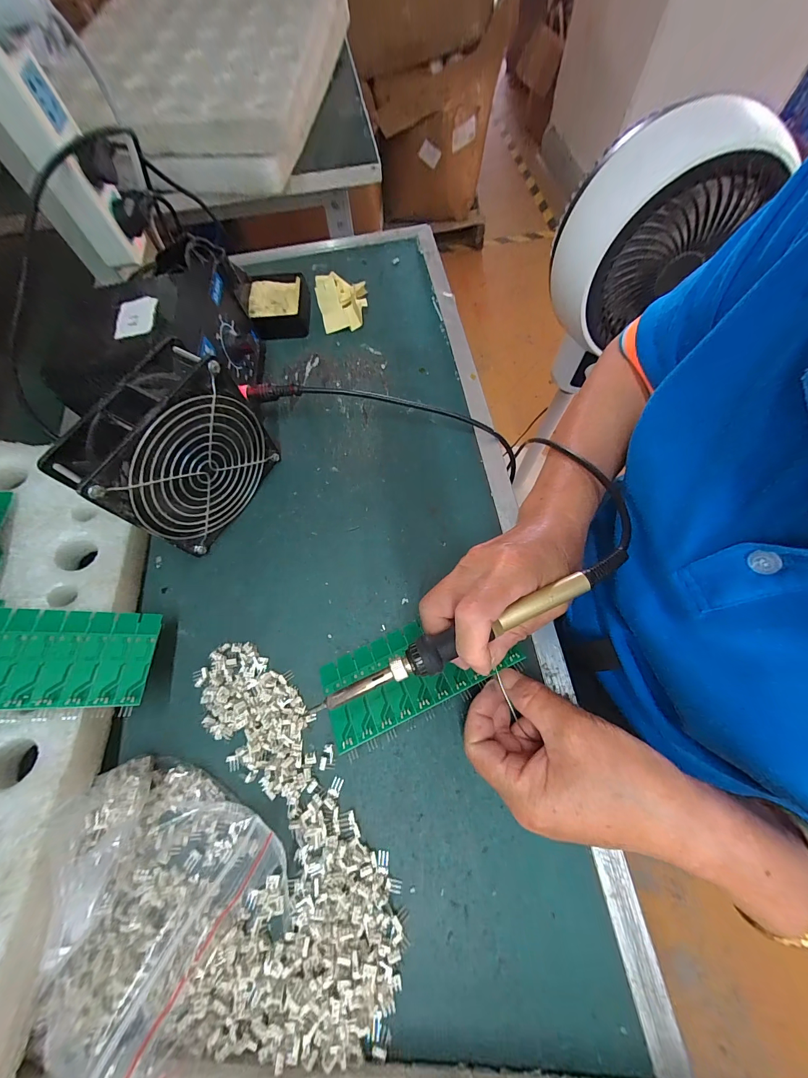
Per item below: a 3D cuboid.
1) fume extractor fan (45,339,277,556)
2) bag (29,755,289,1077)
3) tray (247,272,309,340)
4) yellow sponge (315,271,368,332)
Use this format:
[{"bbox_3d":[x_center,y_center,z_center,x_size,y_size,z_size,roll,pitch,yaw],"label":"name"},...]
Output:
[{"bbox_3d":[-0.164,-0.059,0.271,0.047,0.120,0.123,29,73,12],"label":"fume extractor fan"},{"bbox_3d":[-0.153,0.214,0.207,0.136,0.034,0.134,27,72,12],"label":"bag"},{"bbox_3d":[-0.137,-0.260,0.395,0.063,0.026,0.072,-12,69,-3],"label":"tray"},{"bbox_3d":[-0.068,-0.267,0.399,0.054,0.021,0.070,-14,69,-3],"label":"yellow sponge"}]

